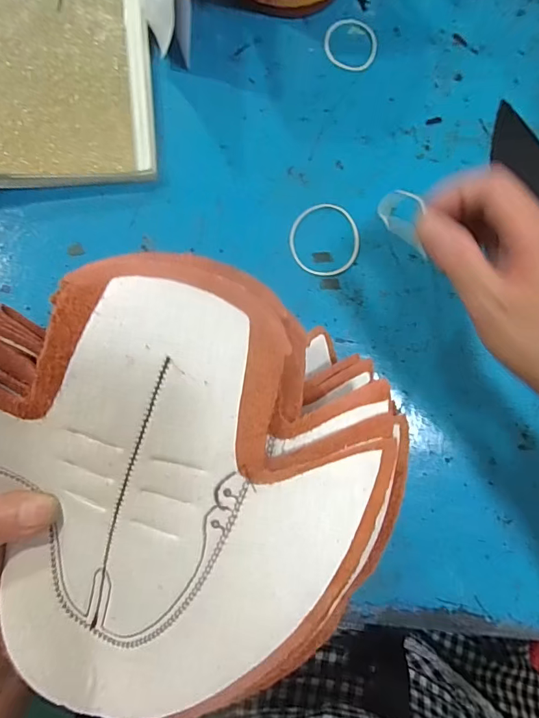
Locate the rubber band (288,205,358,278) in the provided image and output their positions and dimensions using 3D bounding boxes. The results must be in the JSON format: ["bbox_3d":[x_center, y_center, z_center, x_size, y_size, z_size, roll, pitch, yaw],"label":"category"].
[{"bbox_3d":[0.041,-0.087,0.320,0.051,0.004,0.053,0,84,-4],"label":"rubber band"}]

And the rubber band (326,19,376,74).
[{"bbox_3d":[0.064,-0.246,0.343,0.041,0.004,0.044,0,84,-4],"label":"rubber band"}]

